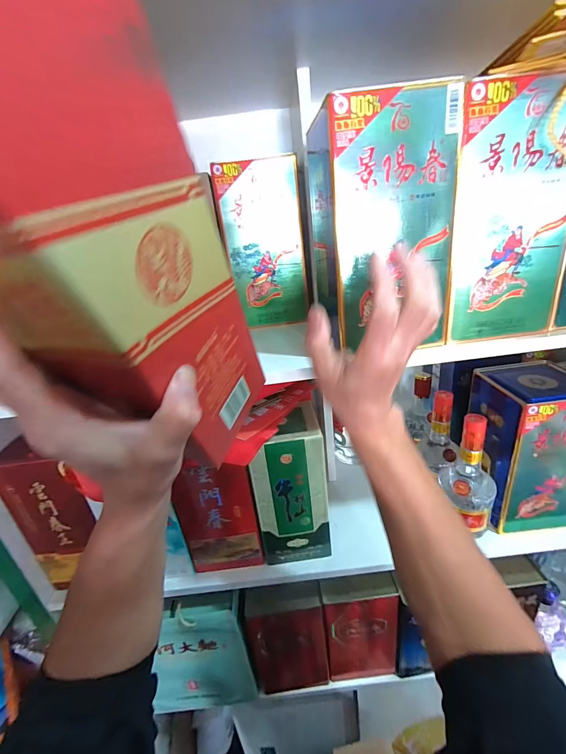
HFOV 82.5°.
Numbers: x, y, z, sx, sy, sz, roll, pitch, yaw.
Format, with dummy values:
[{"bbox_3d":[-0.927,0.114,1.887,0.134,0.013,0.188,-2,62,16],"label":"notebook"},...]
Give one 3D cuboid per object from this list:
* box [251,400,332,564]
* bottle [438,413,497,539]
[{"bbox_3d":[0.014,0.196,0.576,0.132,0.265,0.096,-9,23,-6],"label":"box"},{"bbox_3d":[0.341,0.170,0.589,0.068,0.223,0.084,-8,23,-2],"label":"bottle"}]

